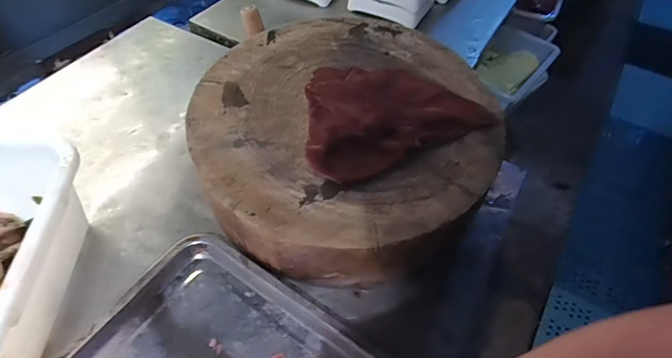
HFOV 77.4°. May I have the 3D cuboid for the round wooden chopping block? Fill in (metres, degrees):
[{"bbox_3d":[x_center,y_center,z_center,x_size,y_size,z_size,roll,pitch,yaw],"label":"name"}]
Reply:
[{"bbox_3d":[0.010,-0.059,0.561,0.371,0.112,0.364,1,51,-1],"label":"round wooden chopping block"}]

